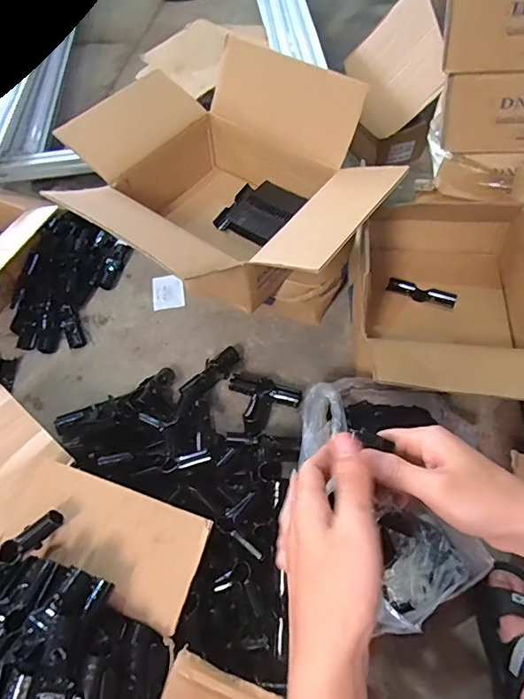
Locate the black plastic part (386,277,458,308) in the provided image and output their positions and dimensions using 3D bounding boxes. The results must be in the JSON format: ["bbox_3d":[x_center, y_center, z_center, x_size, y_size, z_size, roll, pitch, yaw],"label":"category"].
[{"bbox_3d":[0.311,-0.110,0.968,0.130,0.013,0.035,18,58,17],"label":"black plastic part"}]

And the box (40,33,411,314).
[{"bbox_3d":[-0.076,-0.271,0.862,0.539,0.235,0.446,28,61,23],"label":"box"}]

